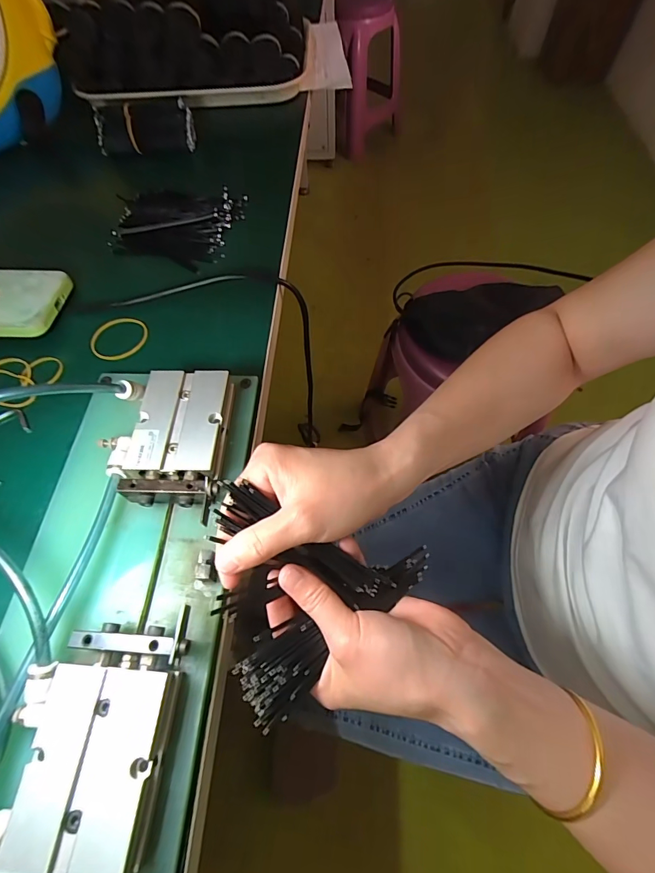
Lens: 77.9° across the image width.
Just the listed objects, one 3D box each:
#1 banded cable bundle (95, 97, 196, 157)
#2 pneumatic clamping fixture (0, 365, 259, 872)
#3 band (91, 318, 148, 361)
[{"bbox_3d":[-0.210,-0.363,0.472,0.109,0.028,0.072,-6,62,-3],"label":"banded cable bundle"},{"bbox_3d":[-0.116,0.071,0.225,0.113,0.032,0.260,2,62,1],"label":"pneumatic clamping fixture"},{"bbox_3d":[-0.171,-0.081,0.333,0.045,0.004,0.041,-5,62,-2],"label":"band"}]

